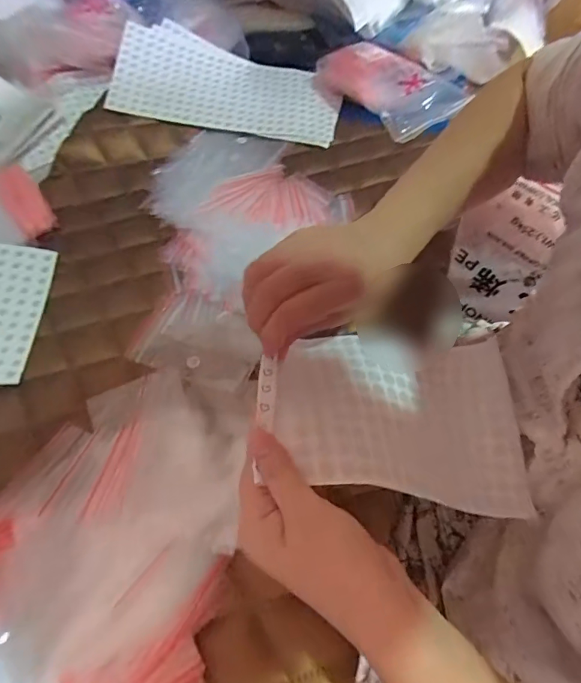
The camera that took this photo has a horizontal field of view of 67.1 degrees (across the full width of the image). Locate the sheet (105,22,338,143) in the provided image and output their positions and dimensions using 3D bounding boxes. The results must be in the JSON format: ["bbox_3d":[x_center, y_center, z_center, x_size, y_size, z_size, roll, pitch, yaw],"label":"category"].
[{"bbox_3d":[-0.074,-0.306,0.513,0.248,0.041,0.142,5,60,1],"label":"sheet"}]

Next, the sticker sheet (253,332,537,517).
[{"bbox_3d":[0.081,0.042,0.297,0.210,0.043,0.124,16,45,-21],"label":"sticker sheet"}]

